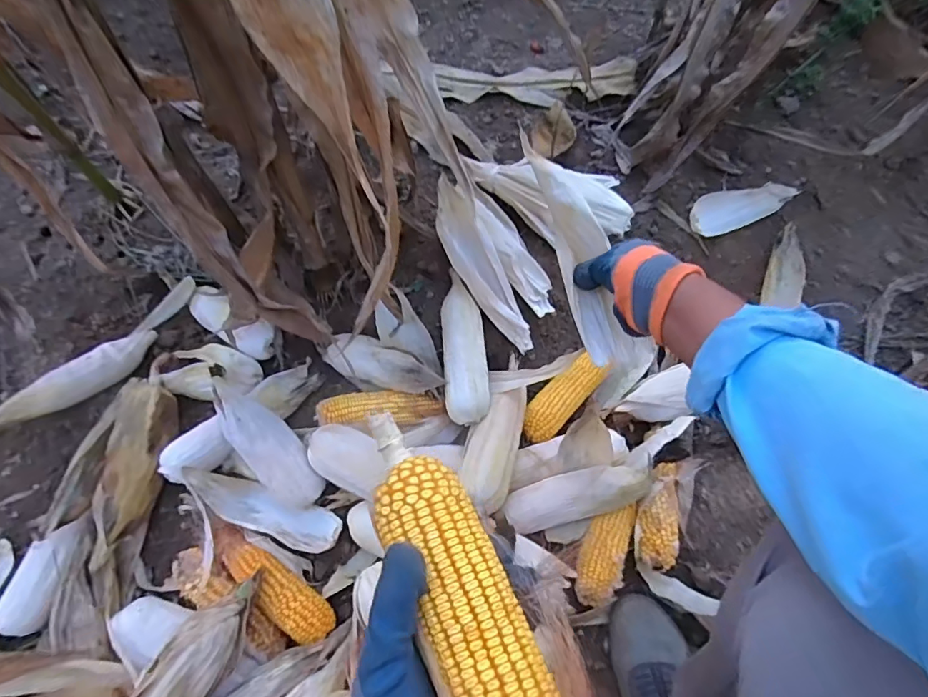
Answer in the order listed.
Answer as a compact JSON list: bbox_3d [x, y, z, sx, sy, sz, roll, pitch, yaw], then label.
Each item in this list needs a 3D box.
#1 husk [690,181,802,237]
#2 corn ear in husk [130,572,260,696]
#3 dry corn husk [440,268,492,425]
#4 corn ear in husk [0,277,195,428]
[{"bbox_3d":[0.442,-0.227,0.825,0.185,0.023,0.064,-18,107,-10],"label":"husk"},{"bbox_3d":[-0.301,0.356,0.545,0.067,0.055,0.234,29,67,11],"label":"corn ear in husk"},{"bbox_3d":[0.000,-0.007,0.717,0.060,0.043,0.219,-3,69,-2],"label":"dry corn husk"},{"bbox_3d":[-0.513,0.023,0.716,0.053,0.046,0.340,35,57,12],"label":"corn ear in husk"}]

